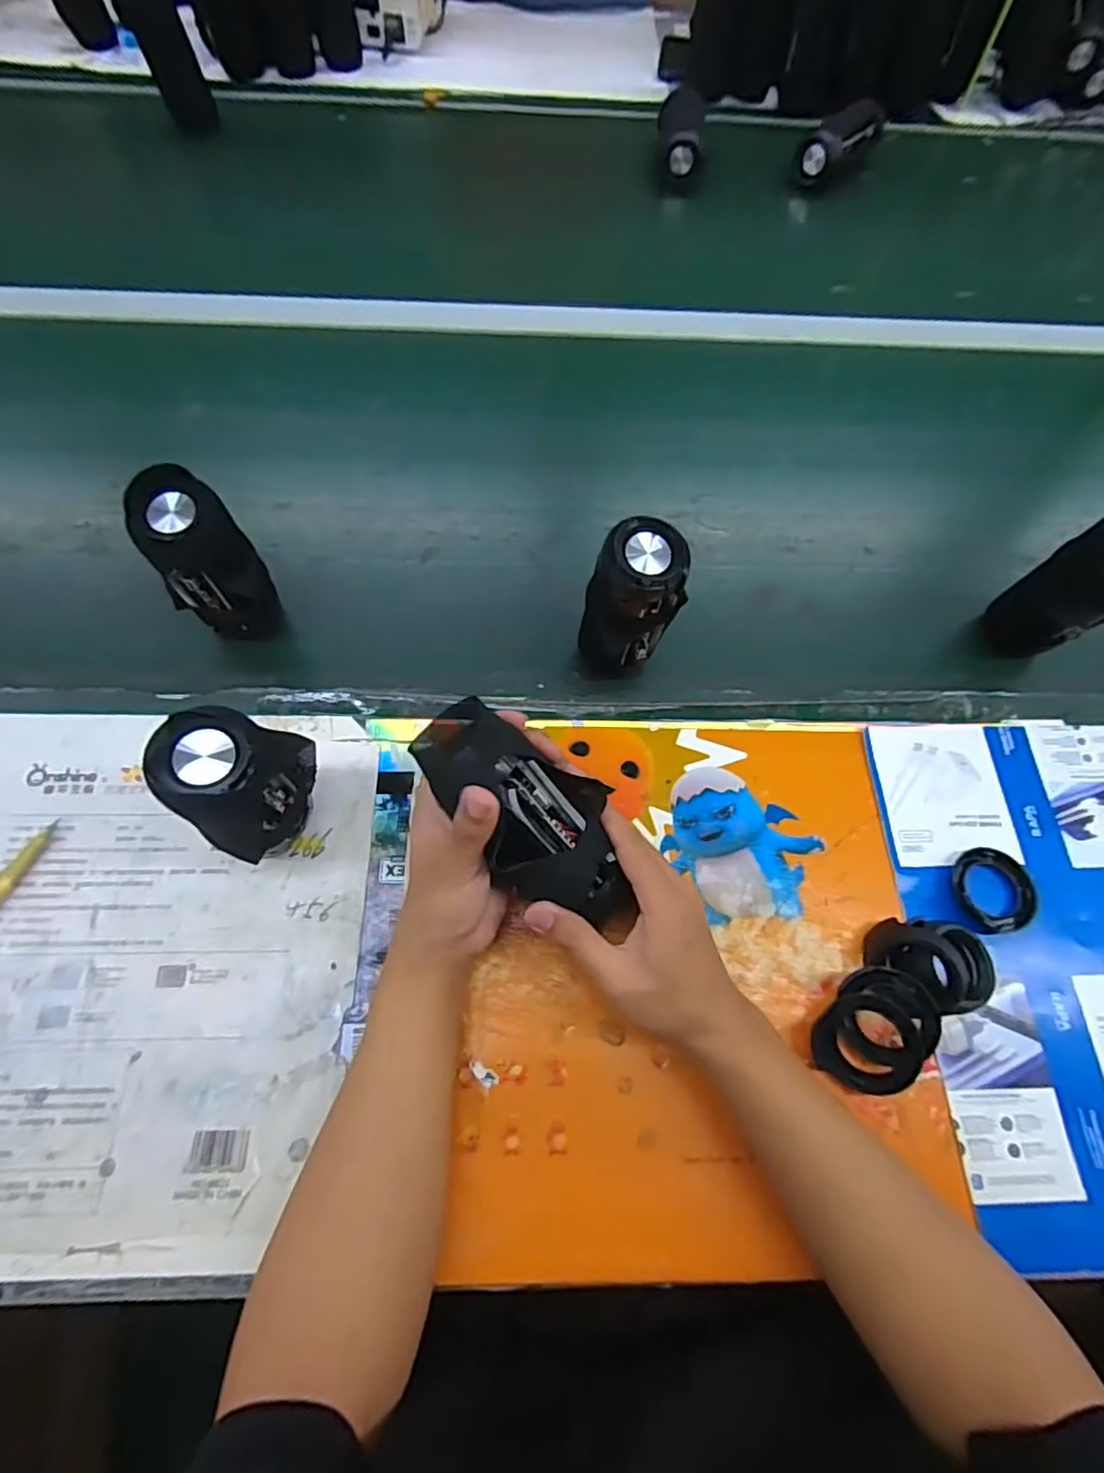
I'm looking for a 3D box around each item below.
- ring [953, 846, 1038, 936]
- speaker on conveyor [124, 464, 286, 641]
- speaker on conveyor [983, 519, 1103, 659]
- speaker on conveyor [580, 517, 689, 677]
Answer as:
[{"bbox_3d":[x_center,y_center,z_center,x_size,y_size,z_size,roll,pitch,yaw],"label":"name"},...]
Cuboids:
[{"bbox_3d":[0.334,0.116,0.477,0.061,0.016,0.064,1,65,-2],"label":"ring"},{"bbox_3d":[-0.268,-0.131,0.503,0.061,0.151,0.051,-1,65,-3],"label":"speaker on conveyor"},{"bbox_3d":[0.442,-0.116,0.541,0.057,0.164,0.057,1,65,-2],"label":"speaker on conveyor"},{"bbox_3d":[0.061,-0.094,0.504,0.066,0.155,0.059,-26,68,-13],"label":"speaker on conveyor"}]

